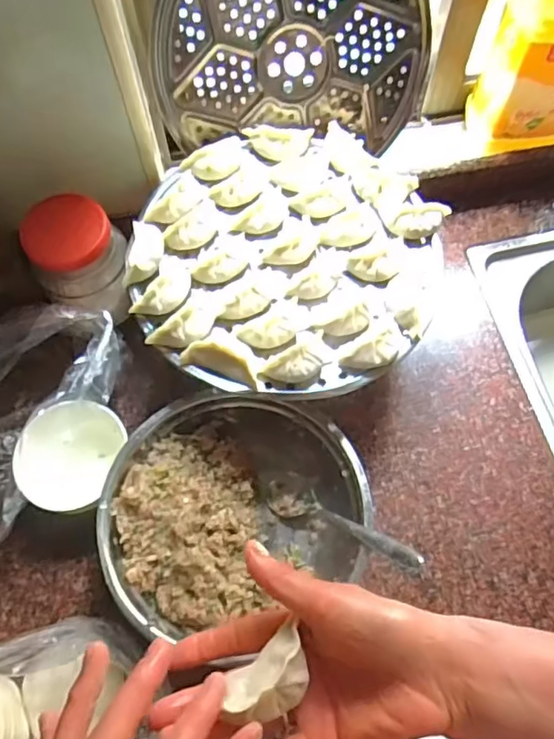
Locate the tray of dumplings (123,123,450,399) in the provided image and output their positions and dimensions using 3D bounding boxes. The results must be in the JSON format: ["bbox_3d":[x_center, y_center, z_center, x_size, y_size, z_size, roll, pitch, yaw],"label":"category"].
[{"bbox_3d":[0.013,-0.116,0.563,0.285,0.038,0.293,17,67,8],"label":"tray of dumplings"}]

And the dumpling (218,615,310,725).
[{"bbox_3d":[-0.005,0.169,0.306,0.051,0.021,0.033,-35,70,-14],"label":"dumpling"}]

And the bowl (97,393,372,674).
[{"bbox_3d":[-0.043,0.137,0.548,0.224,0.072,0.232,0,66,0],"label":"bowl"}]

